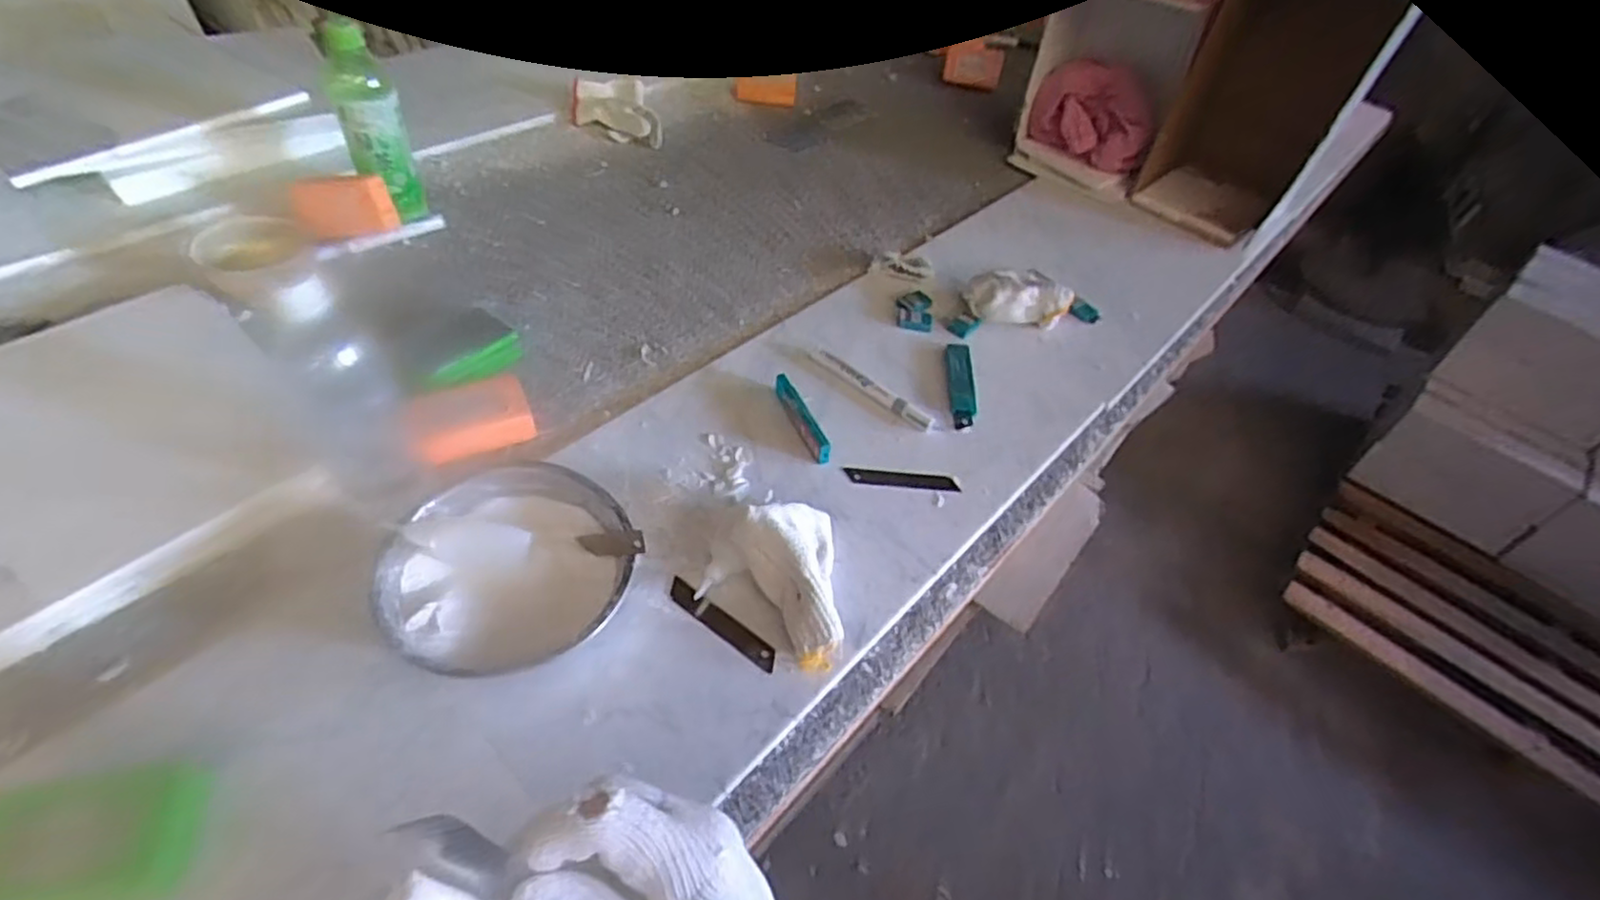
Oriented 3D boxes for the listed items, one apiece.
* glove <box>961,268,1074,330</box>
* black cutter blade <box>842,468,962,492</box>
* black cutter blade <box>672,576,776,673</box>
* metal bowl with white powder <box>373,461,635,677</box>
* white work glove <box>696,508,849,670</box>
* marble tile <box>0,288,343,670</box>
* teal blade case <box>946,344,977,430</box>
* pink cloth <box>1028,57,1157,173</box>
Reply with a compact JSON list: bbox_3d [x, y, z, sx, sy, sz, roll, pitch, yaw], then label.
[{"bbox_3d":[0.237,-0.169,0.799,0.109,0.047,0.066,8,47,2],"label":"glove"},{"bbox_3d":[0.090,0.026,0.642,0.100,0.004,0.020,4,47,-2],"label":"black cutter blade"},{"bbox_3d":[-0.057,0.126,0.523,0.093,0.004,0.018,35,61,12],"label":"black cutter blade"},{"bbox_3d":[-0.200,0.084,0.508,0.153,0.048,0.155,3,47,-3],"label":"metal bowl with white powder"},{"bbox_3d":[-0.022,0.091,0.529,0.100,0.051,0.121,1,47,-5],"label":"white work glove"},{"bbox_3d":[-0.562,0.007,0.552,0.288,0.018,0.301,40,51,17],"label":"marble tile"},{"bbox_3d":[0.161,-0.067,0.724,0.028,0.006,0.118,6,47,0],"label":"teal blade case"},{"bbox_3d":[0.424,-0.474,1.050,0.172,0.142,0.081,27,50,18],"label":"pink cloth"}]

